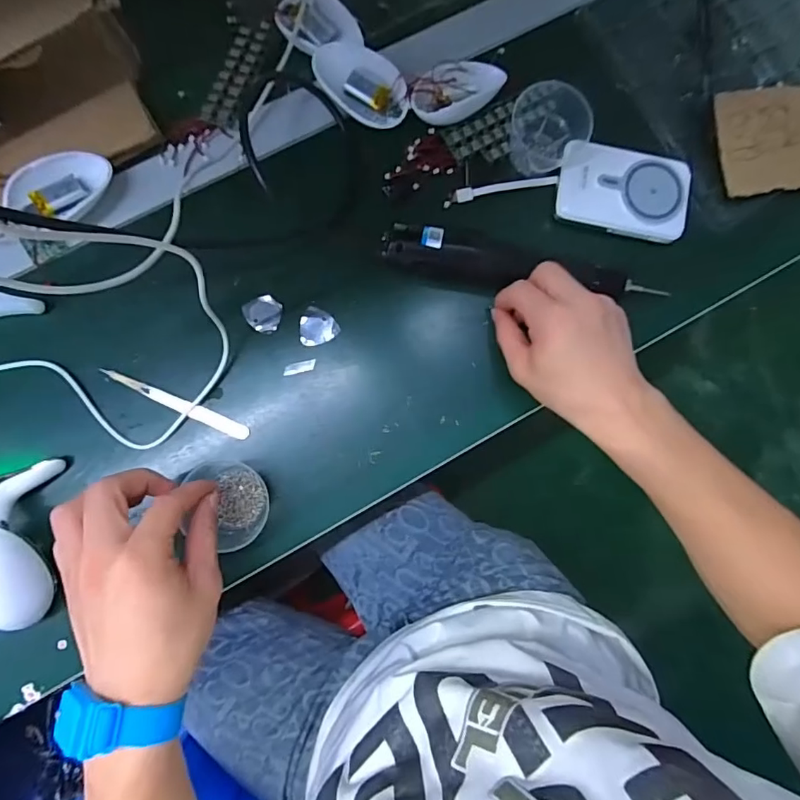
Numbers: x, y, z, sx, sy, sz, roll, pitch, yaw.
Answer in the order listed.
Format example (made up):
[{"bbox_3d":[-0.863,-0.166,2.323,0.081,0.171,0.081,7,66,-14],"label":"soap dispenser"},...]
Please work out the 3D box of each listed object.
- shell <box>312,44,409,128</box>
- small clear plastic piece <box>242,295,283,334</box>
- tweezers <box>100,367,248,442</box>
[{"bbox_3d":[-0.032,-0.264,0.428,0.049,0.019,0.083,-45,88,-7],"label":"shell"},{"bbox_3d":[-0.115,-0.072,0.424,0.031,0.004,0.030,0,84,-4],"label":"small clear plastic piece"},{"bbox_3d":[-0.181,0.003,0.411,0.124,0.004,0.012,24,83,-1],"label":"tweezers"}]

